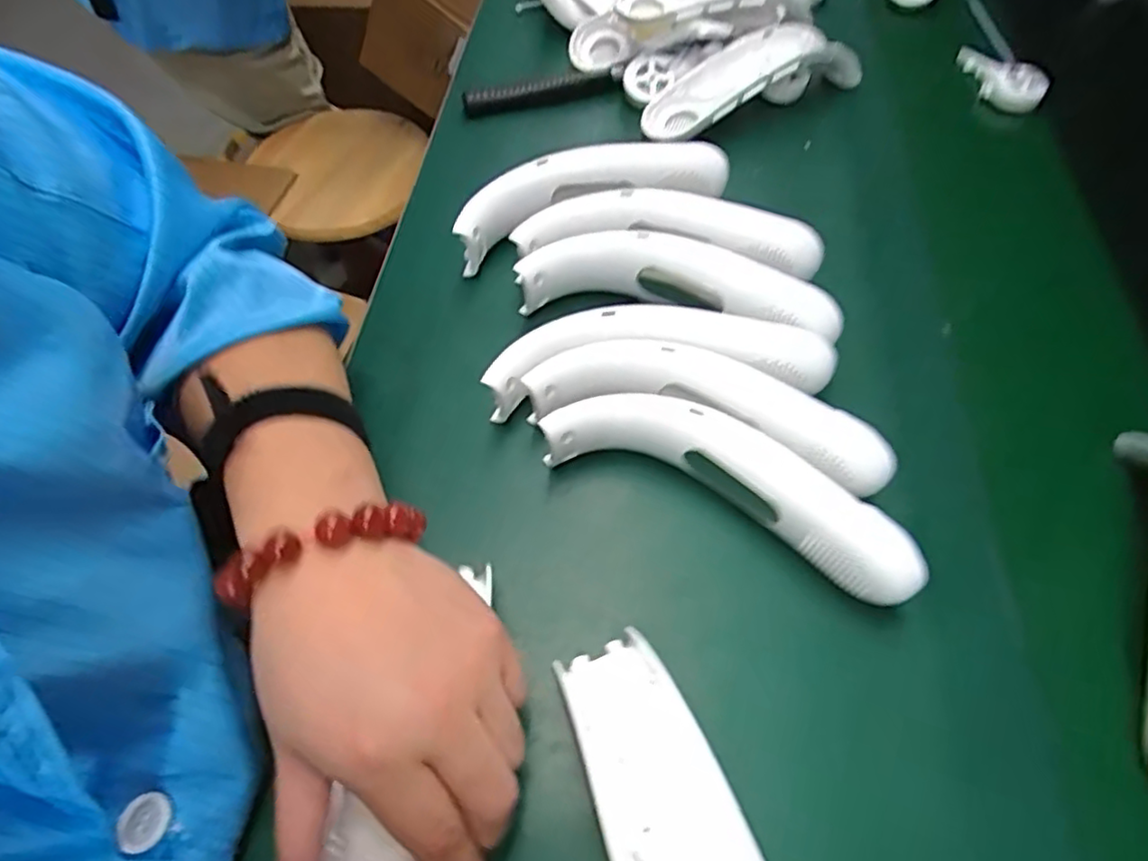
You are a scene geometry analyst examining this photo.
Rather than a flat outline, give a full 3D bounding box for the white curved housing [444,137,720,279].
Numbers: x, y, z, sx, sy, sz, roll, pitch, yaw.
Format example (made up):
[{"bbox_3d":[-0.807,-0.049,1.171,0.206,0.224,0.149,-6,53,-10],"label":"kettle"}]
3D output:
[{"bbox_3d":[0.012,-0.161,0.470,0.185,0.056,0.065,-6,60,-2],"label":"white curved housing"}]

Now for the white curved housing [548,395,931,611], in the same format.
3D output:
[{"bbox_3d":[0.082,0.028,0.353,0.195,0.055,0.046,24,63,15],"label":"white curved housing"}]

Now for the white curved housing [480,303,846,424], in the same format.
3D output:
[{"bbox_3d":[0.049,-0.039,0.395,0.197,0.054,0.054,-1,60,1],"label":"white curved housing"}]

